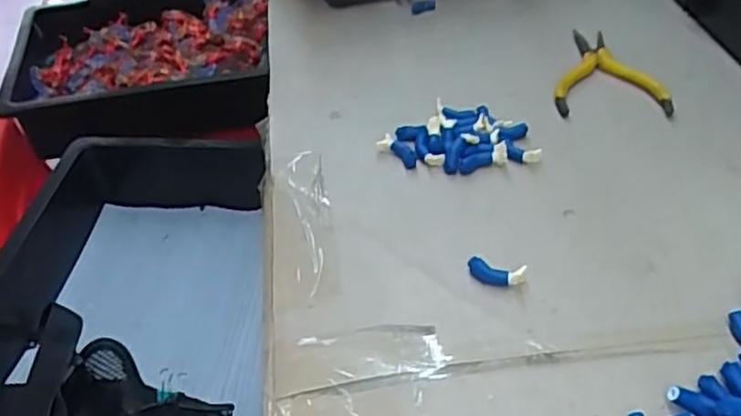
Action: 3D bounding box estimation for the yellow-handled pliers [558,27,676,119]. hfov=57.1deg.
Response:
[{"bbox_3d":[0.171,-0.106,0.509,0.079,0.013,0.122,1,41,4],"label":"yellow-handled pliers"}]

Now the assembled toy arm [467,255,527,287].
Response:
[{"bbox_3d":[0.063,0.033,0.344,0.029,0.009,0.010,10,43,15],"label":"assembled toy arm"}]

